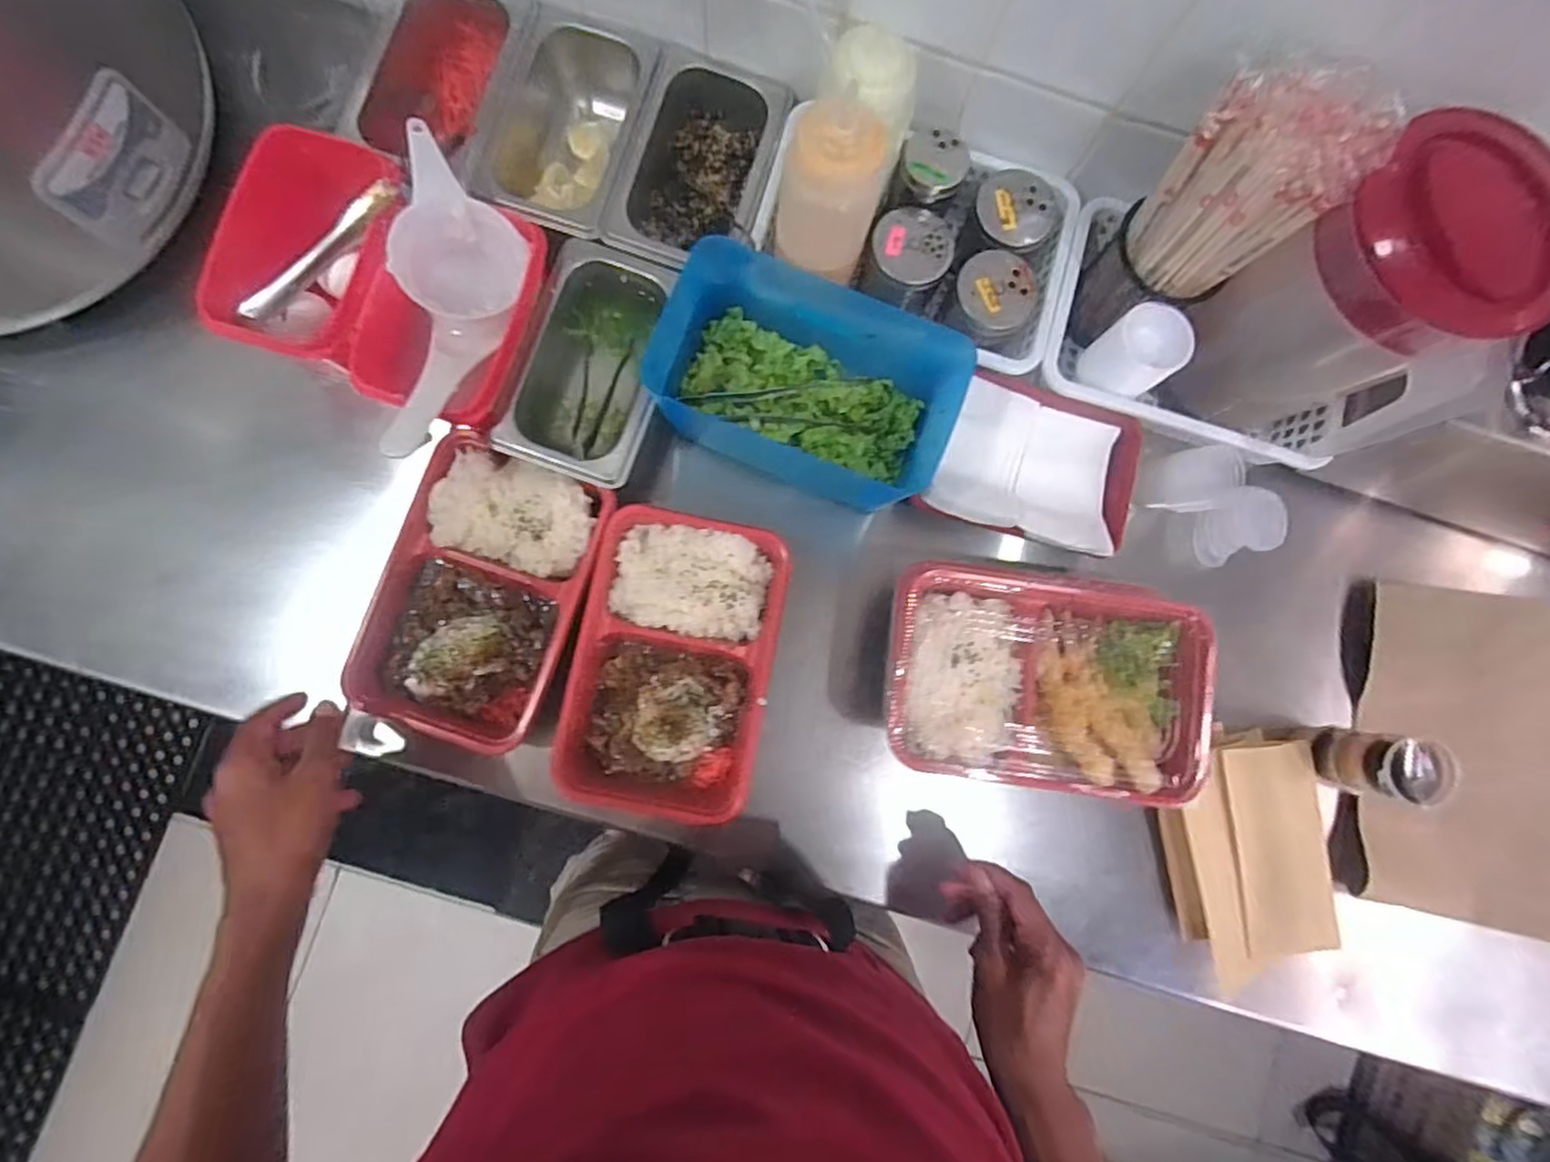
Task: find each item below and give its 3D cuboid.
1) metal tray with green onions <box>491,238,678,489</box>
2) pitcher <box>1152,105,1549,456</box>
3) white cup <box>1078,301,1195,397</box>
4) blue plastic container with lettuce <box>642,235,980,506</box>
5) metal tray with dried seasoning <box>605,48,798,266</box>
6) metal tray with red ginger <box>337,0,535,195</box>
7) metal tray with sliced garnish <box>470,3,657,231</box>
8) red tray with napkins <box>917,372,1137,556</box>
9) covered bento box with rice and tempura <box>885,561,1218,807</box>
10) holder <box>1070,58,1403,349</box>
[{"bbox_3d":[-0.145,-0.163,0.539,0.109,0.077,0.178,9,83,-3],"label":"metal tray with green onions"},{"bbox_3d":[0.399,-0.185,0.486,0.144,0.209,0.121,38,82,1],"label":"pitcher"},{"bbox_3d":[0.285,-0.178,0.540,0.048,0.071,0.058,-39,87,-7],"label":"white cup"},{"bbox_3d":[0.027,-0.151,0.522,0.211,0.097,0.132,24,82,-1],"label":"blue plastic container with lettuce"},{"bbox_3d":[-0.059,-0.325,0.553,0.109,0.066,0.168,17,83,-2],"label":"metal tray with dried seasoning"},{"bbox_3d":[-0.258,-0.383,0.543,0.106,0.069,0.167,16,83,-2],"label":"metal tray with red ginger"},{"bbox_3d":[-0.162,-0.352,0.549,0.101,0.058,0.175,17,83,-2],"label":"metal tray with sliced garnish"},{"bbox_3d":[0.211,-0.097,0.542,0.164,0.033,0.133,15,83,-2],"label":"red tray with napkins"},{"bbox_3d":[0.189,0.069,0.486,0.220,0.049,0.147,9,83,-3],"label":"covered bento box with rice and tempura"},{"bbox_3d":[0.295,-0.248,0.474,0.080,0.205,0.079,-3,84,-4],"label":"holder"}]

